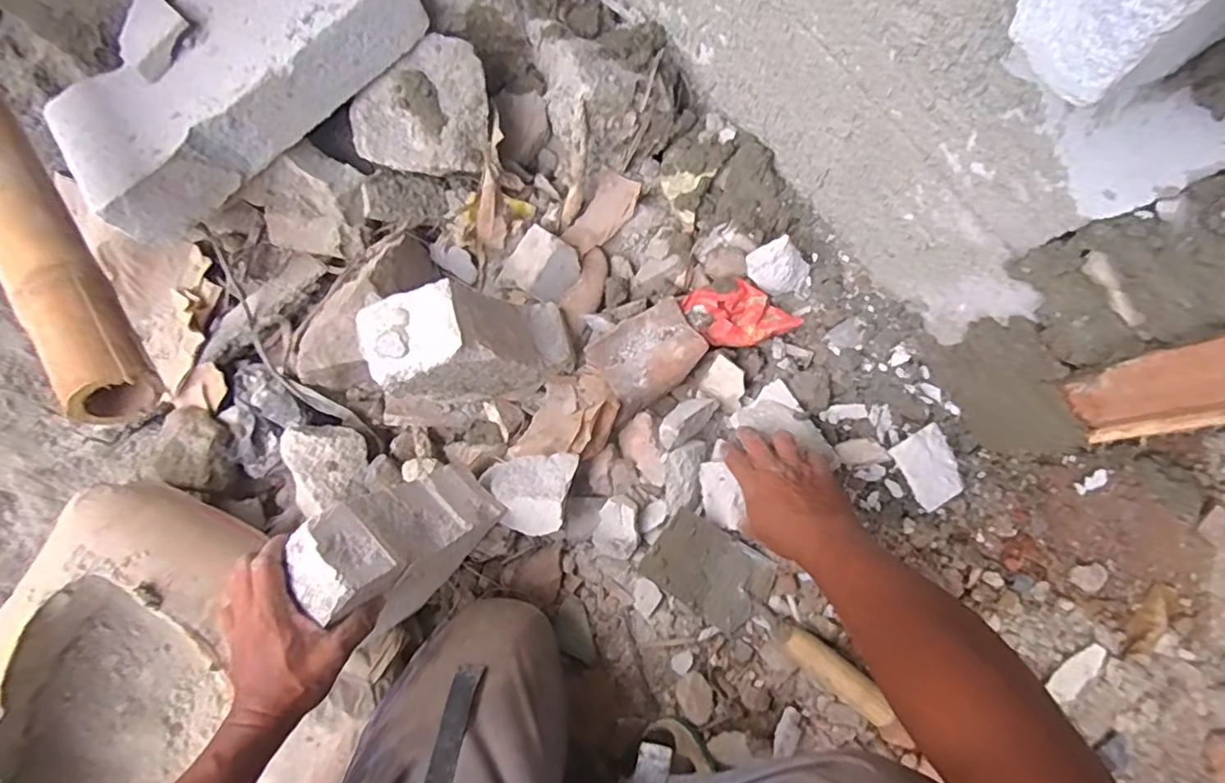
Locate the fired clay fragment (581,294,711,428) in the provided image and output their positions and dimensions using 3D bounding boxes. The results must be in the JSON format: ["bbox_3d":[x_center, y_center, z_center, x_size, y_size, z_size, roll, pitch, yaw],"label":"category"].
[{"bbox_3d":[0.037,-0.036,0.711,0.133,0.035,0.097,-36,81,-5],"label":"fired clay fragment"}]

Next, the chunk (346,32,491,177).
[{"bbox_3d":[-0.230,-0.347,0.758,0.147,0.075,0.148,5,107,-14],"label":"chunk"}]

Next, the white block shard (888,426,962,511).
[{"bbox_3d":[0.346,0.083,0.678,0.060,0.032,0.076,-24,81,-3],"label":"white block shard"}]

